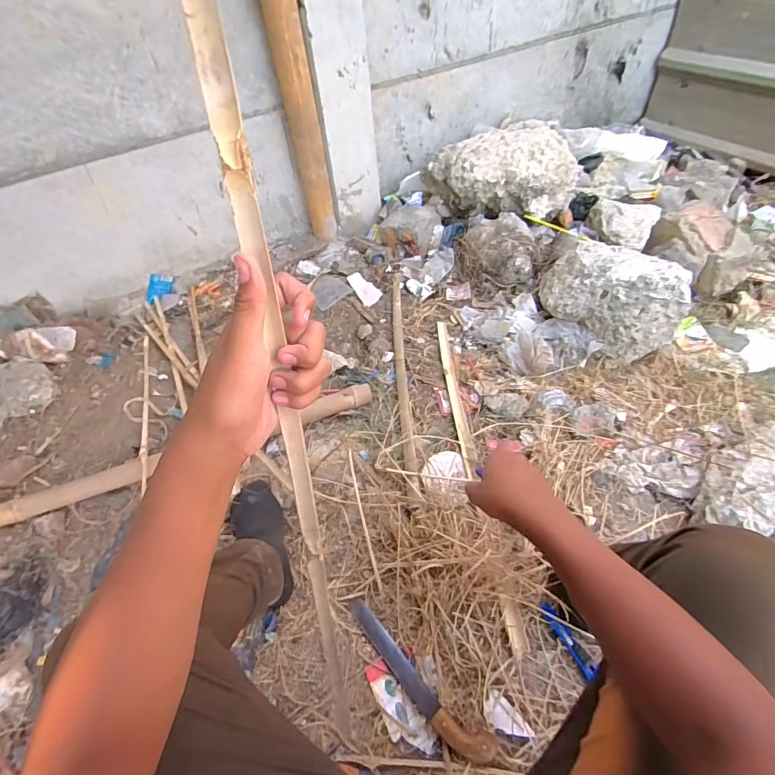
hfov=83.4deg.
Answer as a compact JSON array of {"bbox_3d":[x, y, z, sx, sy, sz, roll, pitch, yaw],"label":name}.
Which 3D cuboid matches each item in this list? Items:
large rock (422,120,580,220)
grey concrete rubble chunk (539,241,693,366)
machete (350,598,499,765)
[{"bbox_3d":[0.350,-0.691,1.368,0.468,0.162,0.240,12,52,16],"label":"large rock"},{"bbox_3d":[0.594,-0.260,1.165,0.373,0.206,0.228,32,59,29],"label":"grey concrete rubble chunk"},{"bbox_3d":[0.040,0.474,0.722,0.051,0.024,0.310,-41,51,-20],"label":"machete"}]

